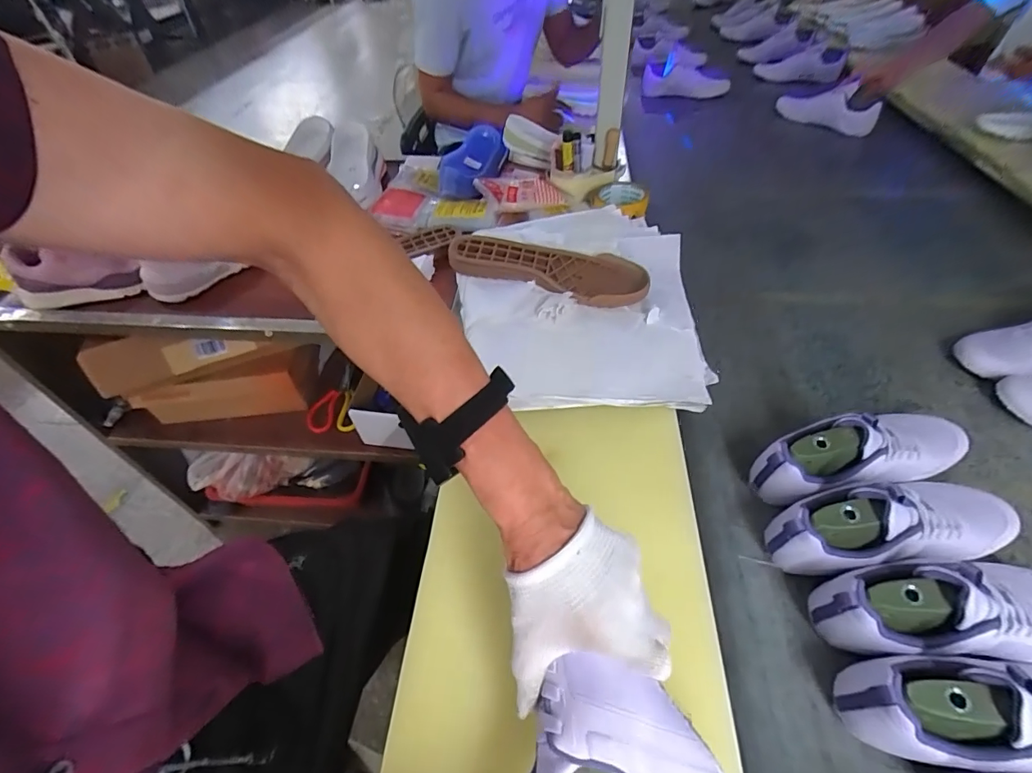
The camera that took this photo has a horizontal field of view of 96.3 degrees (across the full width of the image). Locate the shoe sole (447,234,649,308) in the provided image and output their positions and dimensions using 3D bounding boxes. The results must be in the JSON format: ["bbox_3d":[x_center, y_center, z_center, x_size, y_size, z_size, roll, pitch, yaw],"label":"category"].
[{"bbox_3d":[0.048,-0.179,0.673,0.279,0.030,0.097,11,50,11],"label":"shoe sole"}]

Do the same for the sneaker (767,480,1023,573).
[{"bbox_3d":[0.402,0.141,0.475,0.266,0.101,0.090,-7,49,-7],"label":"sneaker"}]

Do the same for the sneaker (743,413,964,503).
[{"bbox_3d":[0.400,0.074,0.531,0.259,0.103,0.077,-14,50,-12],"label":"sneaker"}]

